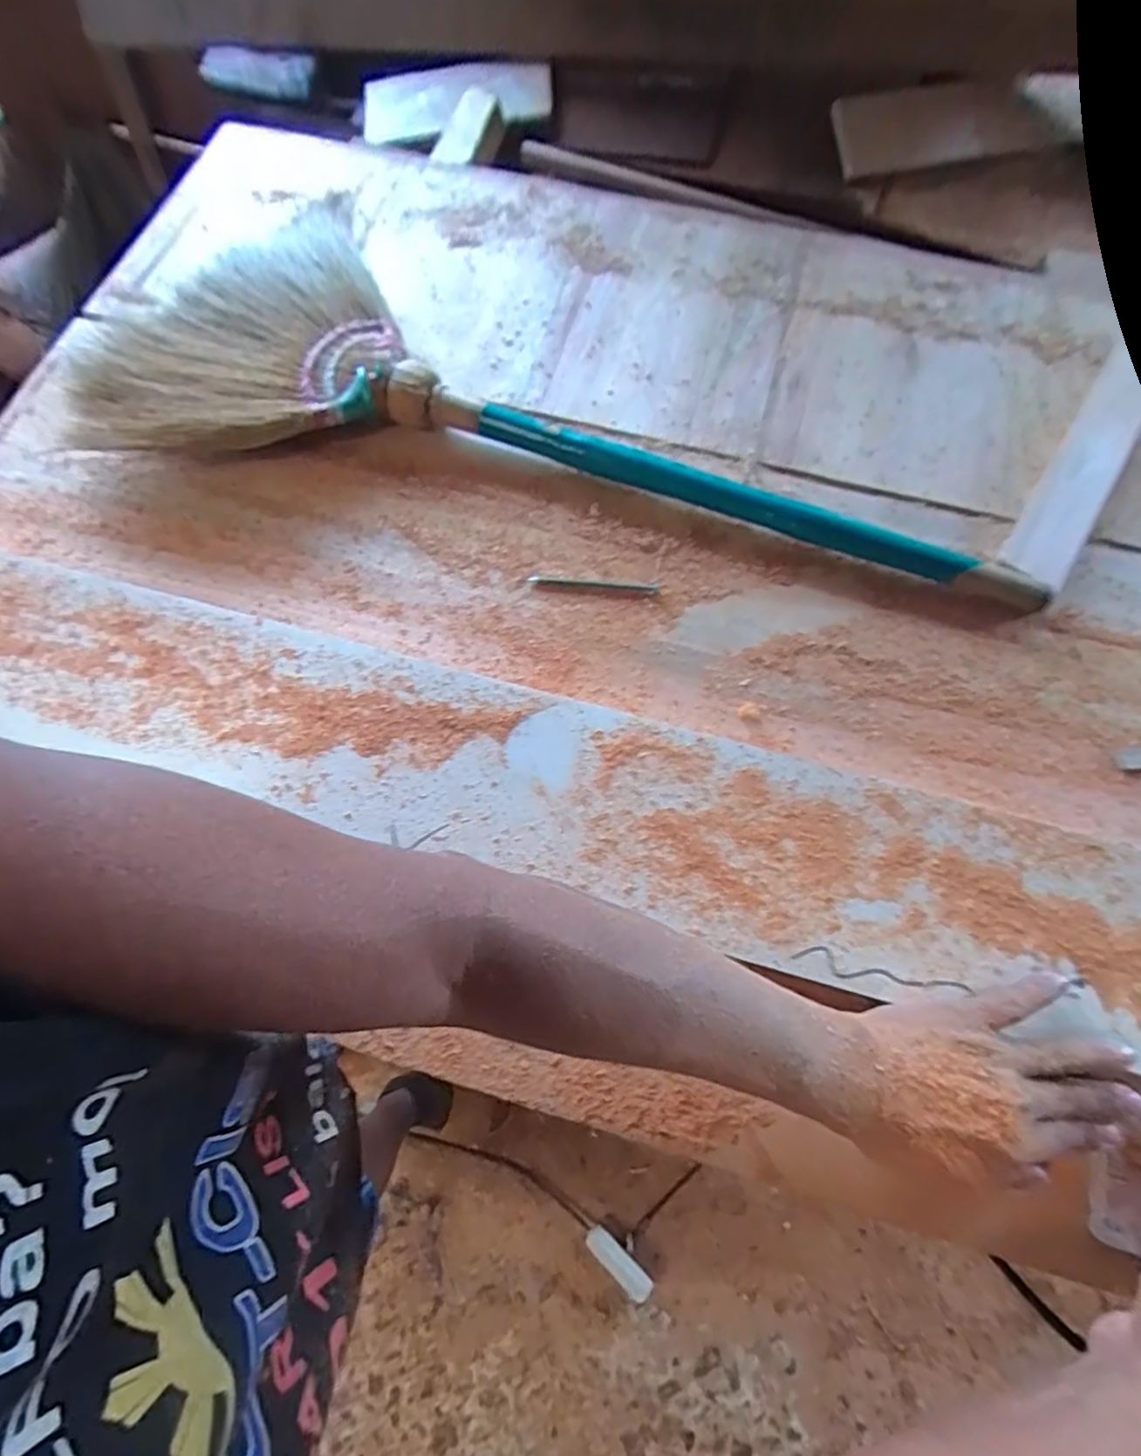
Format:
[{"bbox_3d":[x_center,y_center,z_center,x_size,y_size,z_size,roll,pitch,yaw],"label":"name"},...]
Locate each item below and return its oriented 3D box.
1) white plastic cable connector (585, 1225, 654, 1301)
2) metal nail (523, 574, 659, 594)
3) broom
[{"bbox_3d":[0.078,0.883,1.007,0.119,0.015,0.039,30,74,28],"label":"white plastic cable connector"},{"bbox_3d":[0.018,-0.113,0.478,0.101,0.004,0.009,6,73,0],"label":"metal nail"},{"bbox_3d":[0.017,-0.296,0.515,0.811,0.049,0.305,10,73,1],"label":"broom"}]

